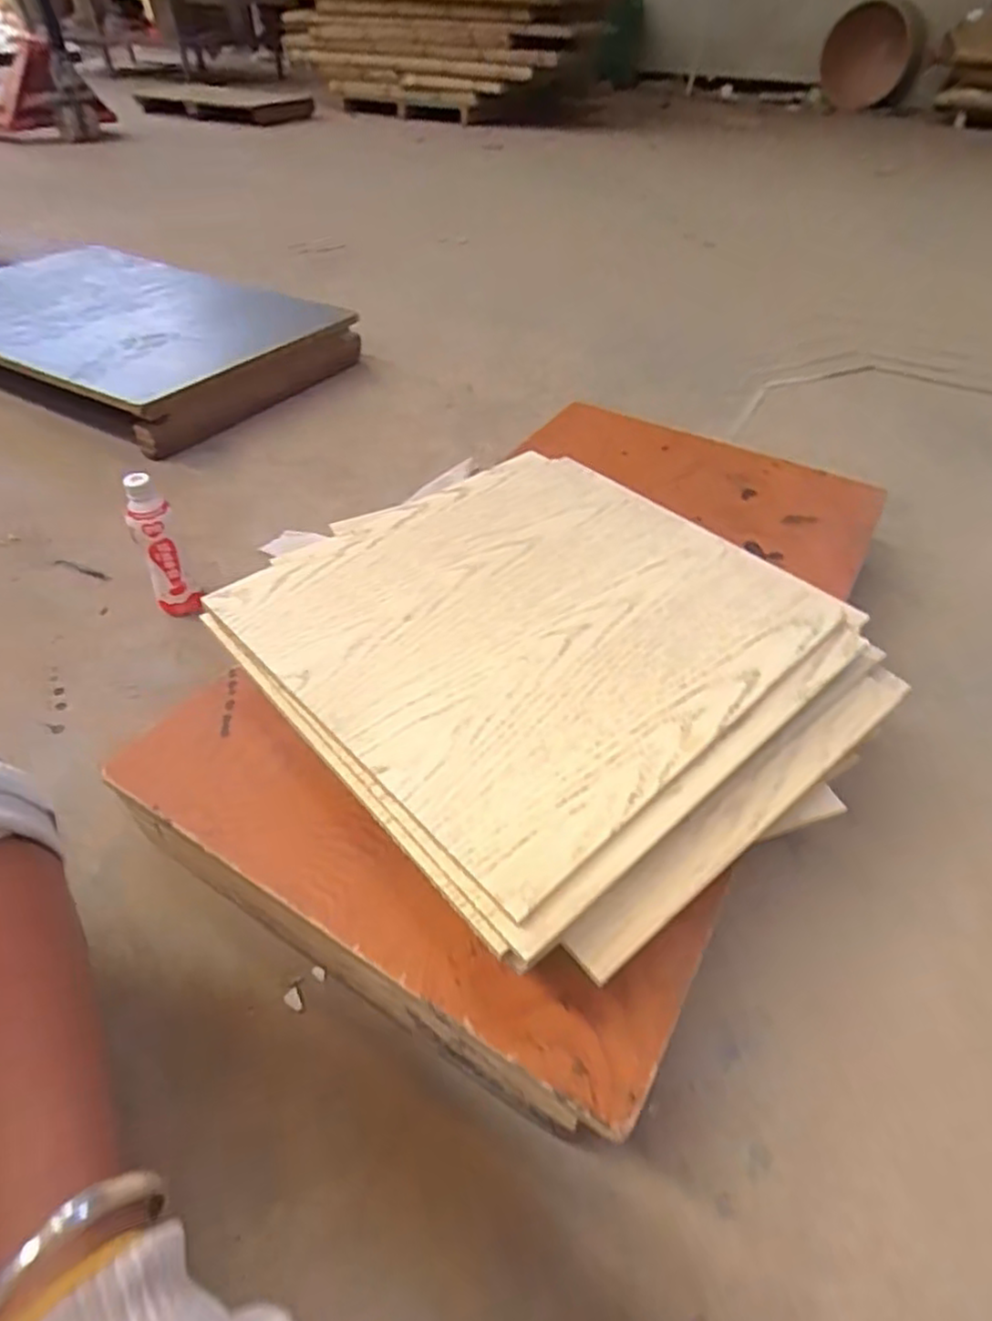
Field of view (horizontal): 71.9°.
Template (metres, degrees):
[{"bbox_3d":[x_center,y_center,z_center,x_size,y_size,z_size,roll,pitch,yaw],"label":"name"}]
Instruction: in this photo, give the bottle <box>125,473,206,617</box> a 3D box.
[{"bbox_3d":[-0.451,-0.151,0.921,0.060,0.194,0.049,-28,52,-25],"label":"bottle"}]

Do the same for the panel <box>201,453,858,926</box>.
[{"bbox_3d":[0.041,-0.056,0.693,0.483,0.020,0.450,-33,55,-28],"label":"panel"}]

